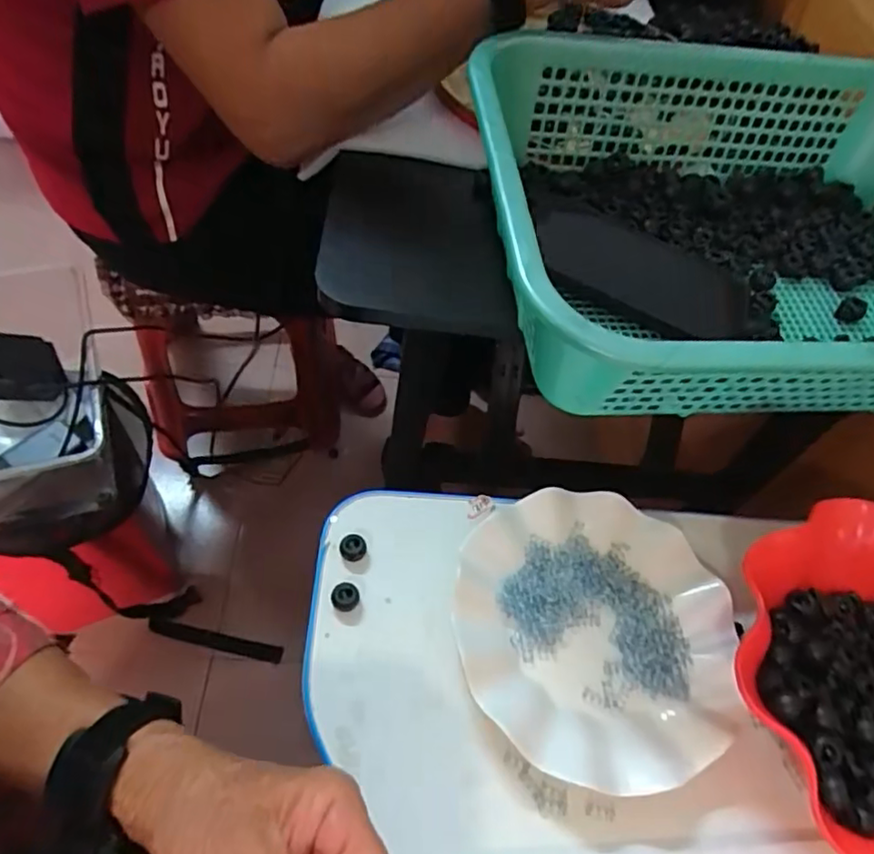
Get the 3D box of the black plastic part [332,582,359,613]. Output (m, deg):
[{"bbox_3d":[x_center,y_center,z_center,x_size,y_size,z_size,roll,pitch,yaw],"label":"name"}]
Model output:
[{"bbox_3d":[-0.059,0.110,0.393,0.016,0.015,0.017,4,56,-6],"label":"black plastic part"}]

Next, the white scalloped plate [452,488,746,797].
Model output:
[{"bbox_3d":[0.101,0.122,0.386,0.175,0.027,0.179,4,56,-6],"label":"white scalloped plate"}]

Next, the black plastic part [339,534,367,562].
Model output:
[{"bbox_3d":[-0.056,0.082,0.412,0.017,0.015,0.016,-8,58,-13],"label":"black plastic part"}]

